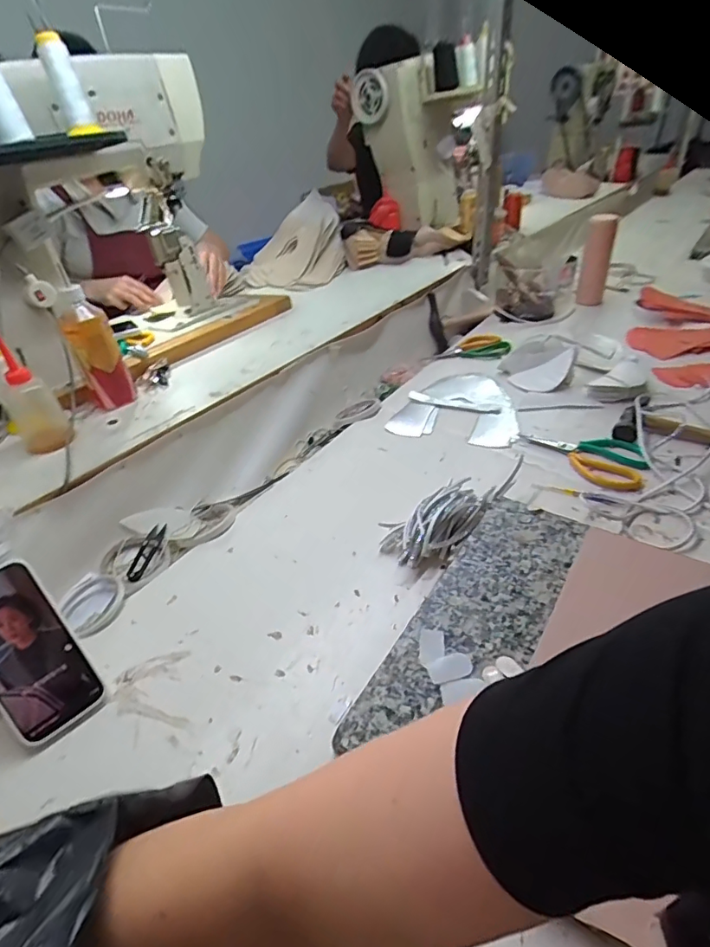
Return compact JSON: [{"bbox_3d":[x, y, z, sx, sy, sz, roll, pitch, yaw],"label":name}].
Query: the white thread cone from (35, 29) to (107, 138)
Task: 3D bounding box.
[{"bbox_3d":[-0.393,-0.536,0.699,0.051,0.112,0.044,-21,41,-20],"label":"white thread cone"}]

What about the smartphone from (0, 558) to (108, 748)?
[{"bbox_3d":[-0.318,0.171,0.487,0.080,0.166,0.011,-33,5,-32],"label":"smartphone"}]

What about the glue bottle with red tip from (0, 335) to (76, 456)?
[{"bbox_3d":[-0.451,-0.105,0.701,0.064,0.140,0.065,-29,44,-28],"label":"glue bottle with red tip"}]

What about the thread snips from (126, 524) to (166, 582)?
[{"bbox_3d":[-0.283,0.108,0.684,0.023,0.015,0.106,-1,37,7],"label":"thread snips"}]

